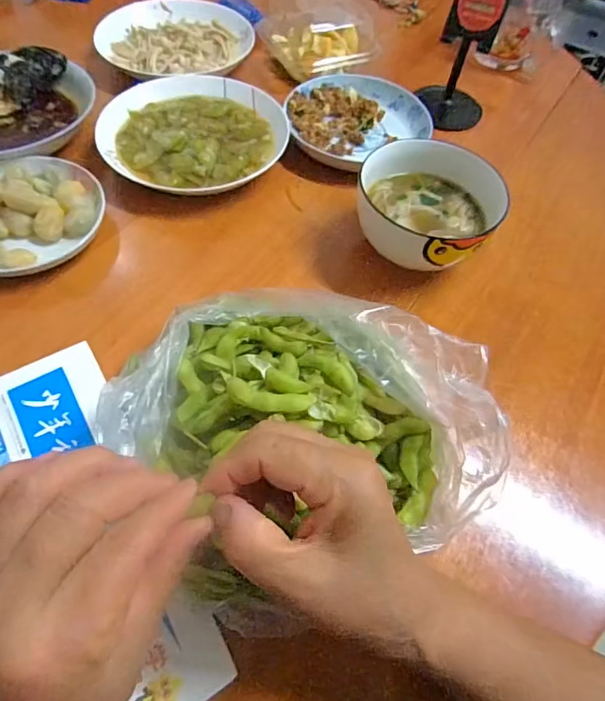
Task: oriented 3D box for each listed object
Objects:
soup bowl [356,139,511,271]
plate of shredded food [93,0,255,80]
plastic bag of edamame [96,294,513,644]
[{"bbox_3d":[0.119,-0.128,0.459,0.108,0.077,0.130,-33,65,-22],"label":"soup bowl"},{"bbox_3d":[-0.173,-0.434,0.642,0.202,0.029,0.164,5,57,-1],"label":"plate of shredded food"},{"bbox_3d":[-0.004,0.045,0.326,0.225,0.078,0.229,-28,64,-20],"label":"plastic bag of edamame"}]

